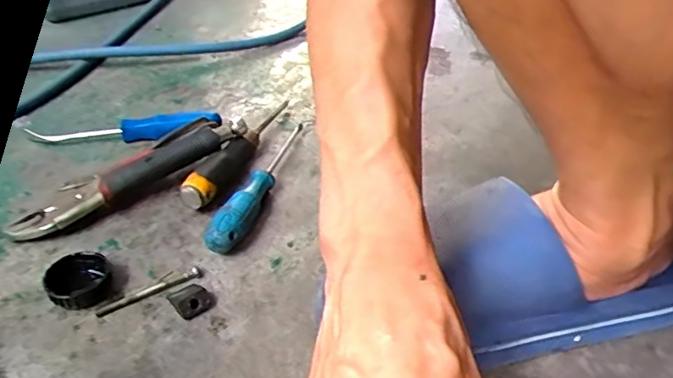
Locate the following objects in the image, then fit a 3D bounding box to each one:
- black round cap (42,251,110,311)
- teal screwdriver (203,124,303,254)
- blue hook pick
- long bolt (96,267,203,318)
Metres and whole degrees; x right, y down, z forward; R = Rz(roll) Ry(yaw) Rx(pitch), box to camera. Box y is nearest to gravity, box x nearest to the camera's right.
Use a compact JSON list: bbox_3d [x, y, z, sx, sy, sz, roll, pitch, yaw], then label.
[{"bbox_3d":[-0.189,0.067,0.414,0.043,0.021,0.042,-1,36,1],"label":"black round cap"},{"bbox_3d":[-0.069,-0.012,0.512,0.028,0.029,0.197,6,36,10],"label":"teal screwdriver"},{"bbox_3d":[-0.215,-0.060,0.575,0.189,0.028,0.028,-4,36,-3],"label":"blue hook pick"},{"bbox_3d":[-0.137,0.075,0.415,0.076,0.006,0.009,-20,40,-24],"label":"long bolt"}]

